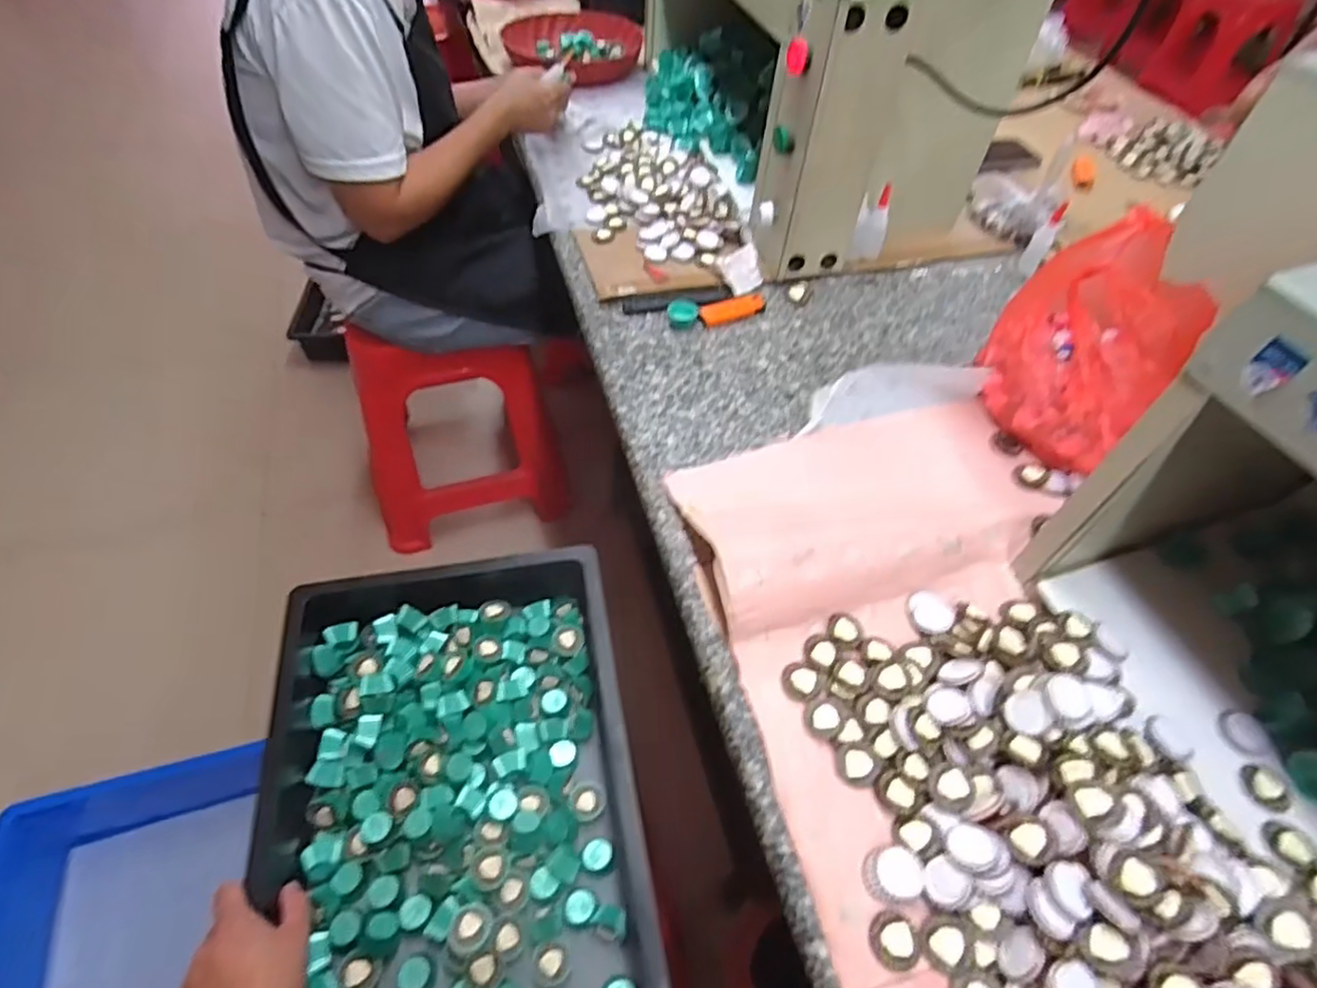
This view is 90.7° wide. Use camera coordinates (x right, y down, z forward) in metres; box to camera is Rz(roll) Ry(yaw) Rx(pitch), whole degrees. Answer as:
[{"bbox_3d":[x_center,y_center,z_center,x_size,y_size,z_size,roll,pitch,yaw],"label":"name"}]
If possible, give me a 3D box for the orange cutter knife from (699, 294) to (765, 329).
[{"bbox_3d":[0.084,-0.207,0.729,0.079,0.018,0.019,-18,54,-20],"label":"orange cutter knife"}]

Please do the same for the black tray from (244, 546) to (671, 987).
[{"bbox_3d":[-0.183,0.273,0.595,0.306,0.090,0.457,-6,51,-11],"label":"black tray"}]

